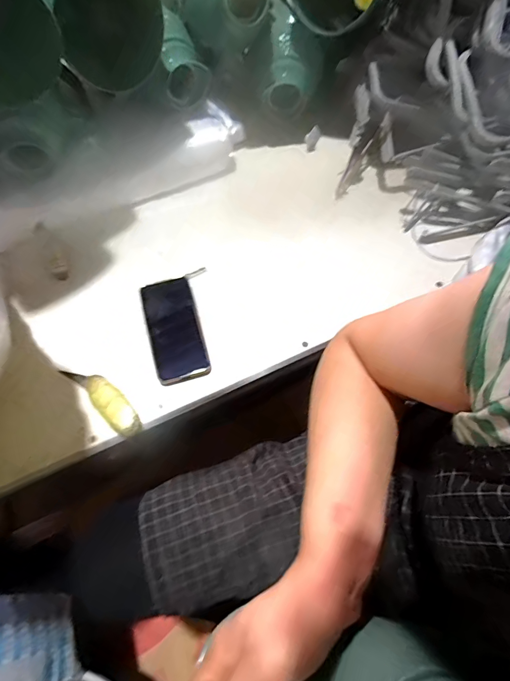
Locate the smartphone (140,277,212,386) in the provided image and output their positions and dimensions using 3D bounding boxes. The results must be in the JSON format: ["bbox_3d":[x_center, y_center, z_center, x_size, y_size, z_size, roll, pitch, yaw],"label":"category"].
[{"bbox_3d":[-0.120,-0.018,0.577,0.076,0.016,0.165,-13,72,-13],"label":"smartphone"}]

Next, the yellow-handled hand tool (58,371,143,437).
[{"bbox_3d":[-0.206,0.077,0.529,0.143,0.025,0.037,40,72,17],"label":"yellow-handled hand tool"}]

